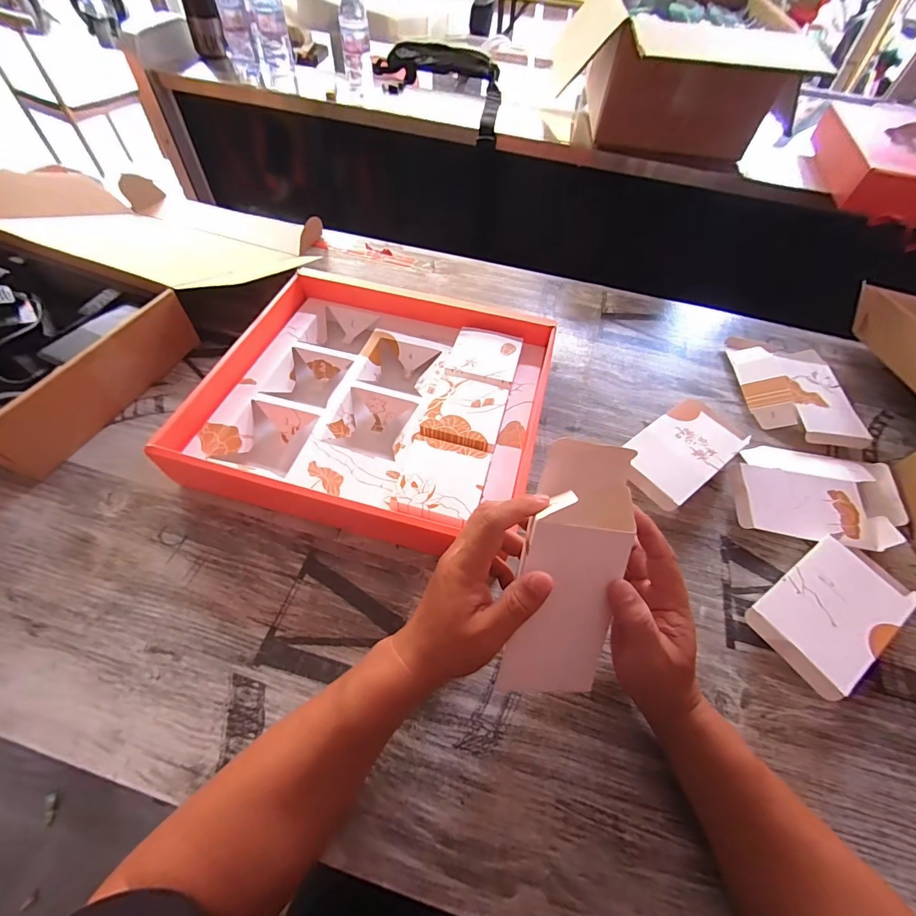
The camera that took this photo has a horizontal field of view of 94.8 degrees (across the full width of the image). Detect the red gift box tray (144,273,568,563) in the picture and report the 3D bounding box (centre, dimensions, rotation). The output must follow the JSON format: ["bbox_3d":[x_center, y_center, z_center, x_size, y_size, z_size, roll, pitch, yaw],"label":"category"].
[{"bbox_3d":[-0.092,-0.078,0.521,0.378,0.060,0.352,14,57,6],"label":"red gift box tray"}]

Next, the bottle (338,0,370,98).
[{"bbox_3d":[-0.210,-0.851,0.871,0.058,0.170,0.049,-8,57,-8],"label":"bottle"}]

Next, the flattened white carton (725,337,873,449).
[{"bbox_3d":[0.463,-0.101,0.586,0.123,0.034,0.181,3,56,-1],"label":"flattened white carton"}]

